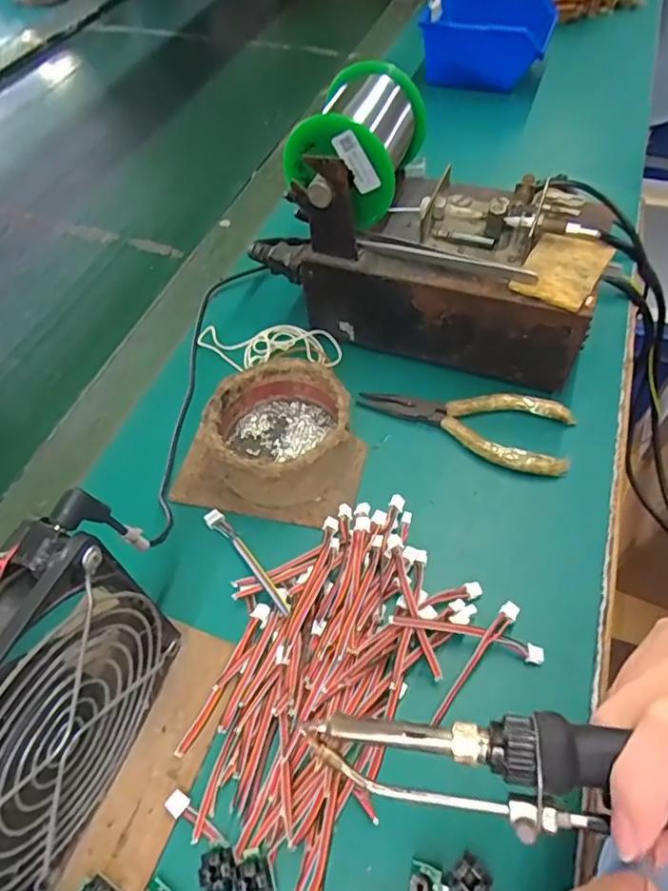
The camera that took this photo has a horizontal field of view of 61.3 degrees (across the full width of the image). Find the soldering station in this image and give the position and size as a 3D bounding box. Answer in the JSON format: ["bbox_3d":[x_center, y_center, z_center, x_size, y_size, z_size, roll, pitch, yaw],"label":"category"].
[{"bbox_3d":[0.063,-0.141,0.370,0.219,0.132,0.114,16,57,14],"label":"soldering station"}]

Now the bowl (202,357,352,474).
[{"bbox_3d":[-0.032,-0.010,0.338,0.081,0.042,0.079,-2,55,2],"label":"bowl"}]

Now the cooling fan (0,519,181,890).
[{"bbox_3d":[-0.110,0.105,0.210,0.029,0.126,0.115,18,58,16],"label":"cooling fan"}]

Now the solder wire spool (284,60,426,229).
[{"bbox_3d":[0.016,-0.187,0.361,0.066,0.076,0.082,15,57,14],"label":"solder wire spool"}]

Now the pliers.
[{"bbox_3d":[0.082,-0.018,0.357,0.130,0.012,0.052,16,57,14],"label":"pliers"}]

